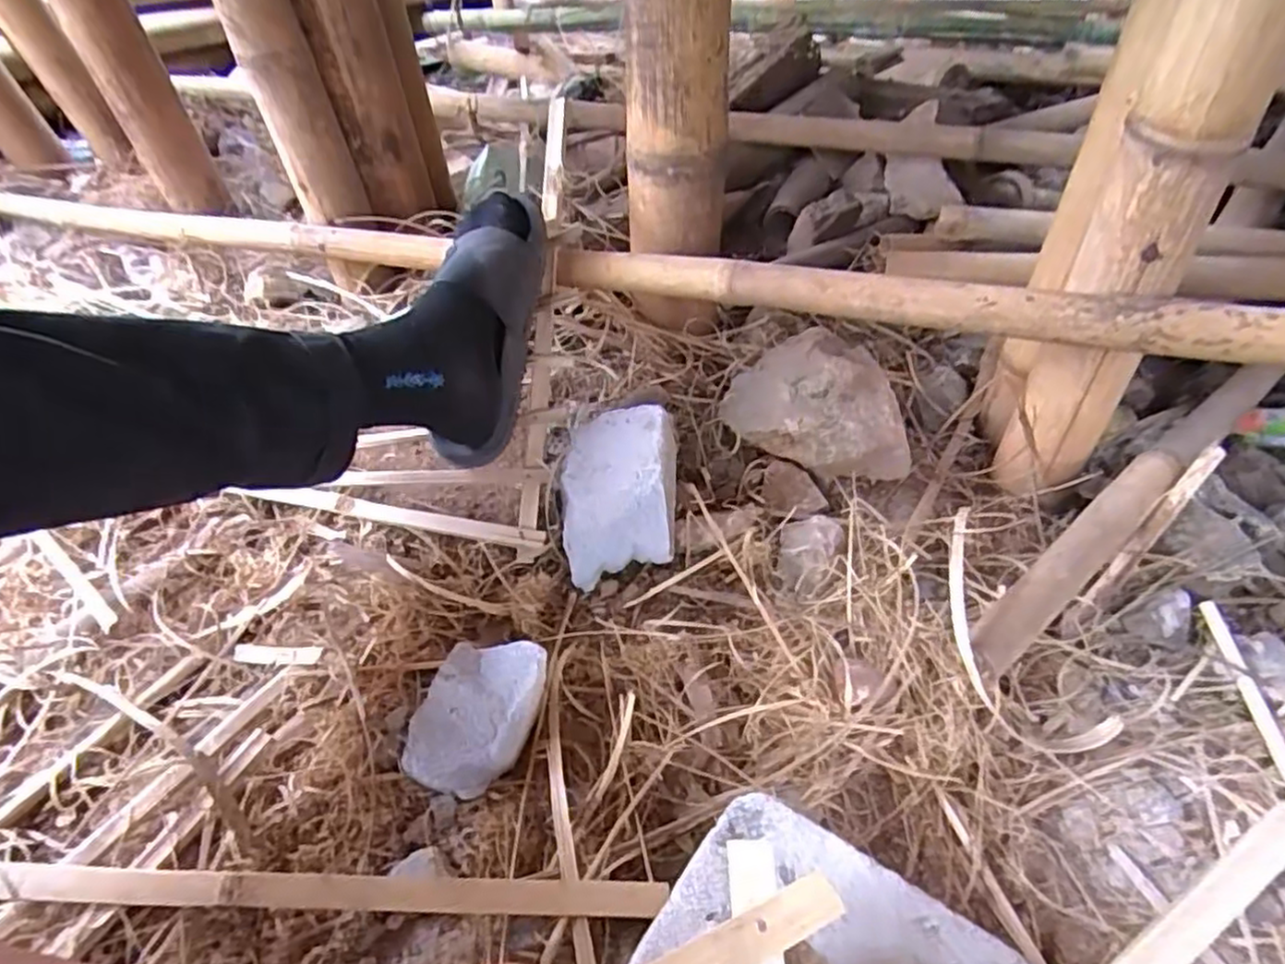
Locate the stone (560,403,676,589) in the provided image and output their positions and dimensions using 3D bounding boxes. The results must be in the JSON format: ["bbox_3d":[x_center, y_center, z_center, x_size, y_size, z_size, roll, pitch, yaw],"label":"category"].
[{"bbox_3d":[-0.024,0.004,0.668,0.102,0.077,0.153,1,41,0],"label":"stone"}]

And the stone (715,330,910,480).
[{"bbox_3d":[0.172,-0.076,0.743,0.175,0.099,0.160,3,41,2],"label":"stone"}]

